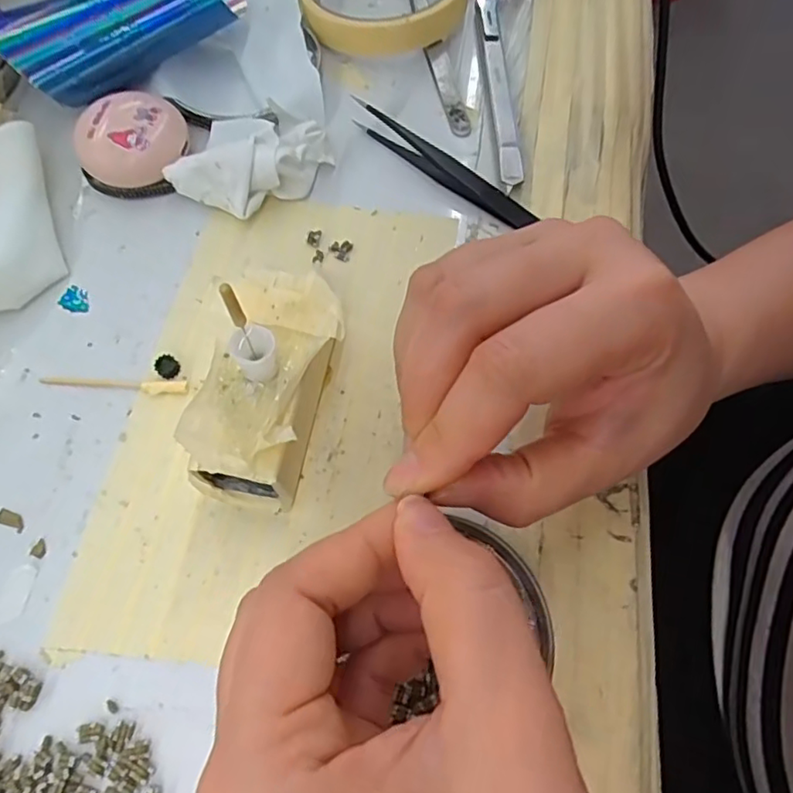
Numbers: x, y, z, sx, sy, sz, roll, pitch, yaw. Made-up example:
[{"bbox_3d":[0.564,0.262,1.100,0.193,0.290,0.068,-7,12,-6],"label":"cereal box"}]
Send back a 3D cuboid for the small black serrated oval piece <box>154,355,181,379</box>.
[{"bbox_3d":[-0.091,-0.012,0.240,0.009,0.005,0.009,36,71,14],"label":"small black serrated oval piece"}]

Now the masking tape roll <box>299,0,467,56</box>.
[{"bbox_3d":[-0.006,-0.219,0.320,0.086,0.021,0.086,0,67,0],"label":"masking tape roll"}]

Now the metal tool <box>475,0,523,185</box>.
[{"bbox_3d":[0.050,-0.155,0.299,0.012,0.009,0.126,-2,67,-1],"label":"metal tool"}]

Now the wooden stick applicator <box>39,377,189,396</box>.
[{"bbox_3d":[-0.112,-0.005,0.238,0.060,0.004,0.006,2,67,1],"label":"wooden stick applicator"}]

